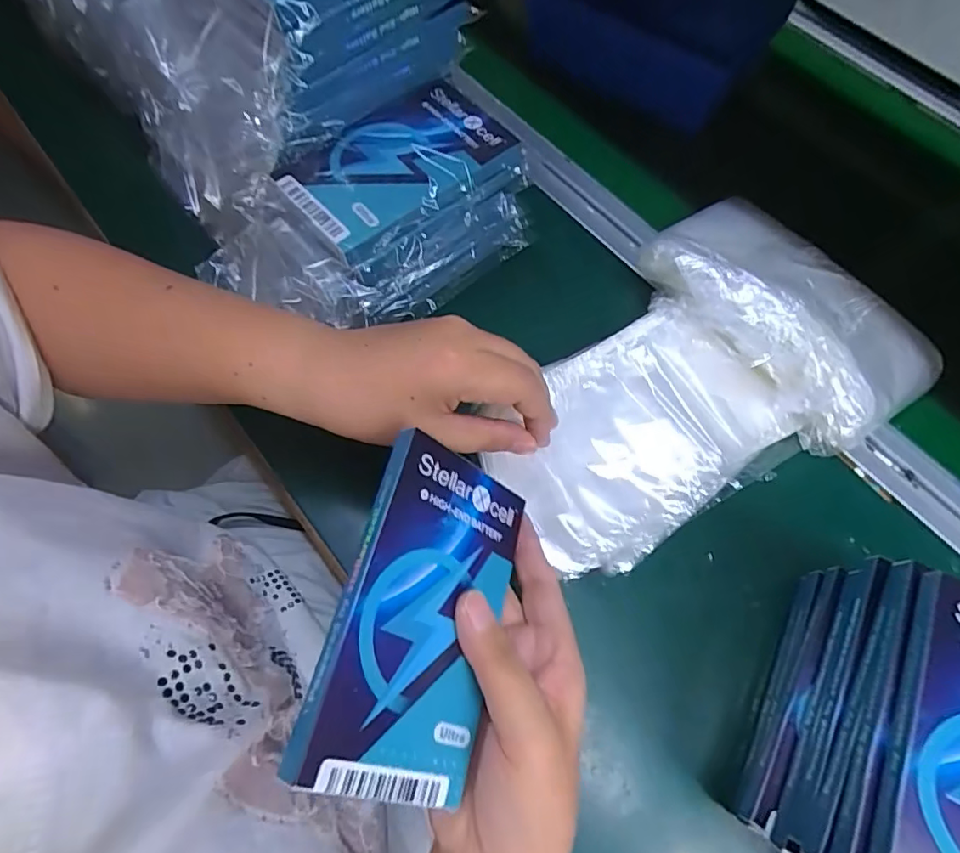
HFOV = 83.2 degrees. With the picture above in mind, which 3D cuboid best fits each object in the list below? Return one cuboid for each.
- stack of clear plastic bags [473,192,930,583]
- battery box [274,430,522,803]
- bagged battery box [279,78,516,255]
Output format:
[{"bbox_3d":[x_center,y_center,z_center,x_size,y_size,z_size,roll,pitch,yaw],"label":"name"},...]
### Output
[{"bbox_3d":[0.140,-0.030,0.340,0.277,0.059,0.169,-33,71,-15],"label":"stack of clear plastic bags"},{"bbox_3d":[-0.022,0.076,0.221,0.076,0.008,0.129,34,58,-33],"label":"battery box"},{"bbox_3d":[-0.047,-0.158,0.322,0.129,0.020,0.074,-37,72,-16],"label":"bagged battery box"}]

